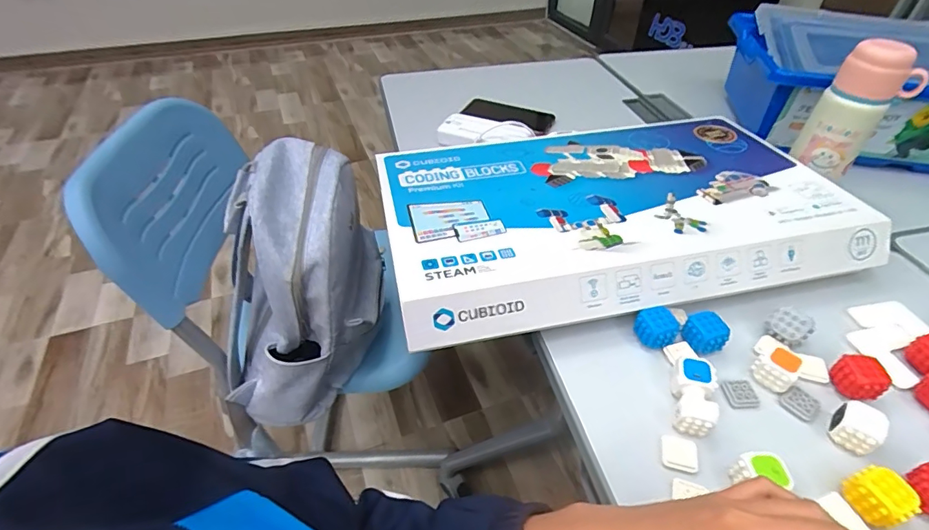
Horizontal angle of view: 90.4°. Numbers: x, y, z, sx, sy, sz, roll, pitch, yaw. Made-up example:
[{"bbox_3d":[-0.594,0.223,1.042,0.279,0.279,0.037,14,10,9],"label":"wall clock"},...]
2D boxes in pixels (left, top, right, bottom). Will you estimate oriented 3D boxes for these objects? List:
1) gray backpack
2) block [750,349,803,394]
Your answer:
[{"bbox_3d":[-0.235,0.027,0.669,0.208,0.339,0.251,-4,44,-5],"label":"gray backpack"},{"bbox_3d":[0.301,0.100,0.445,0.033,0.027,0.035,-31,53,-29],"label":"block"}]

